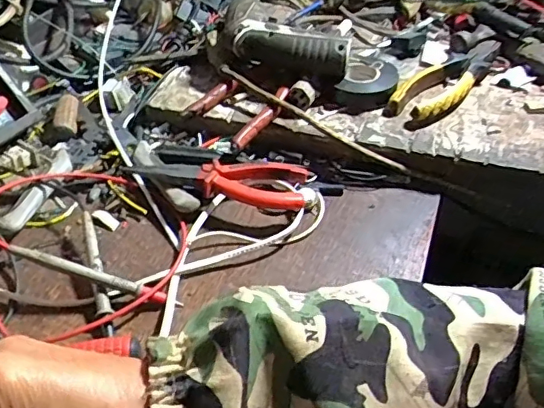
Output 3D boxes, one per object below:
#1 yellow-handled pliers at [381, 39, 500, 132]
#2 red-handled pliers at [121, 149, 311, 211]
[{"bbox_3d":[0.179,-0.128,0.566,0.056,0.021,0.175,30,53,27],"label":"yellow-handled pliers"},{"bbox_3d":[-0.044,-0.025,0.482,0.147,0.026,0.068,5,46,6],"label":"red-handled pliers"}]

